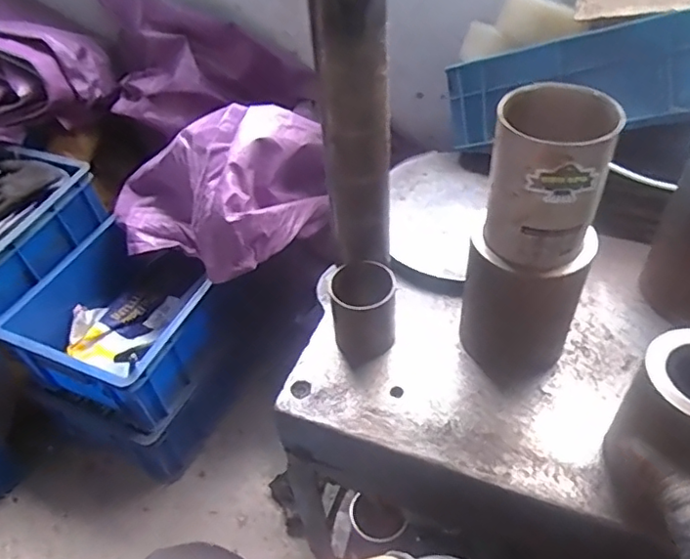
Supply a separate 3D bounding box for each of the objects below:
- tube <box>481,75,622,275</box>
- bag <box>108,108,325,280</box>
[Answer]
[{"bbox_3d":[0.168,-0.080,0.487,0.092,0.131,0.075,14,49,18],"label":"tube"},{"bbox_3d":[-0.251,-0.160,0.948,0.408,0.202,0.225,18,50,21],"label":"bag"}]

